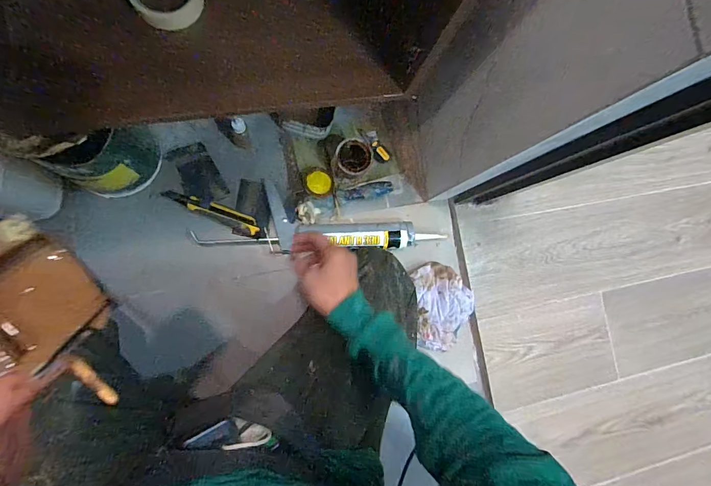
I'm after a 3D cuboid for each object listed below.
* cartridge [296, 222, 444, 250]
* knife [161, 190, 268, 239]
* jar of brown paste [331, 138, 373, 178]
[{"bbox_3d":[0.040,-0.018,0.765,0.311,0.043,0.064,-2,85,-8],"label":"cartridge"},{"bbox_3d":[-0.272,-0.056,0.730,0.205,0.018,0.040,21,82,-8],"label":"knife"},{"bbox_3d":[-0.008,-0.165,0.757,0.069,0.059,0.071,26,82,-5],"label":"jar of brown paste"}]

